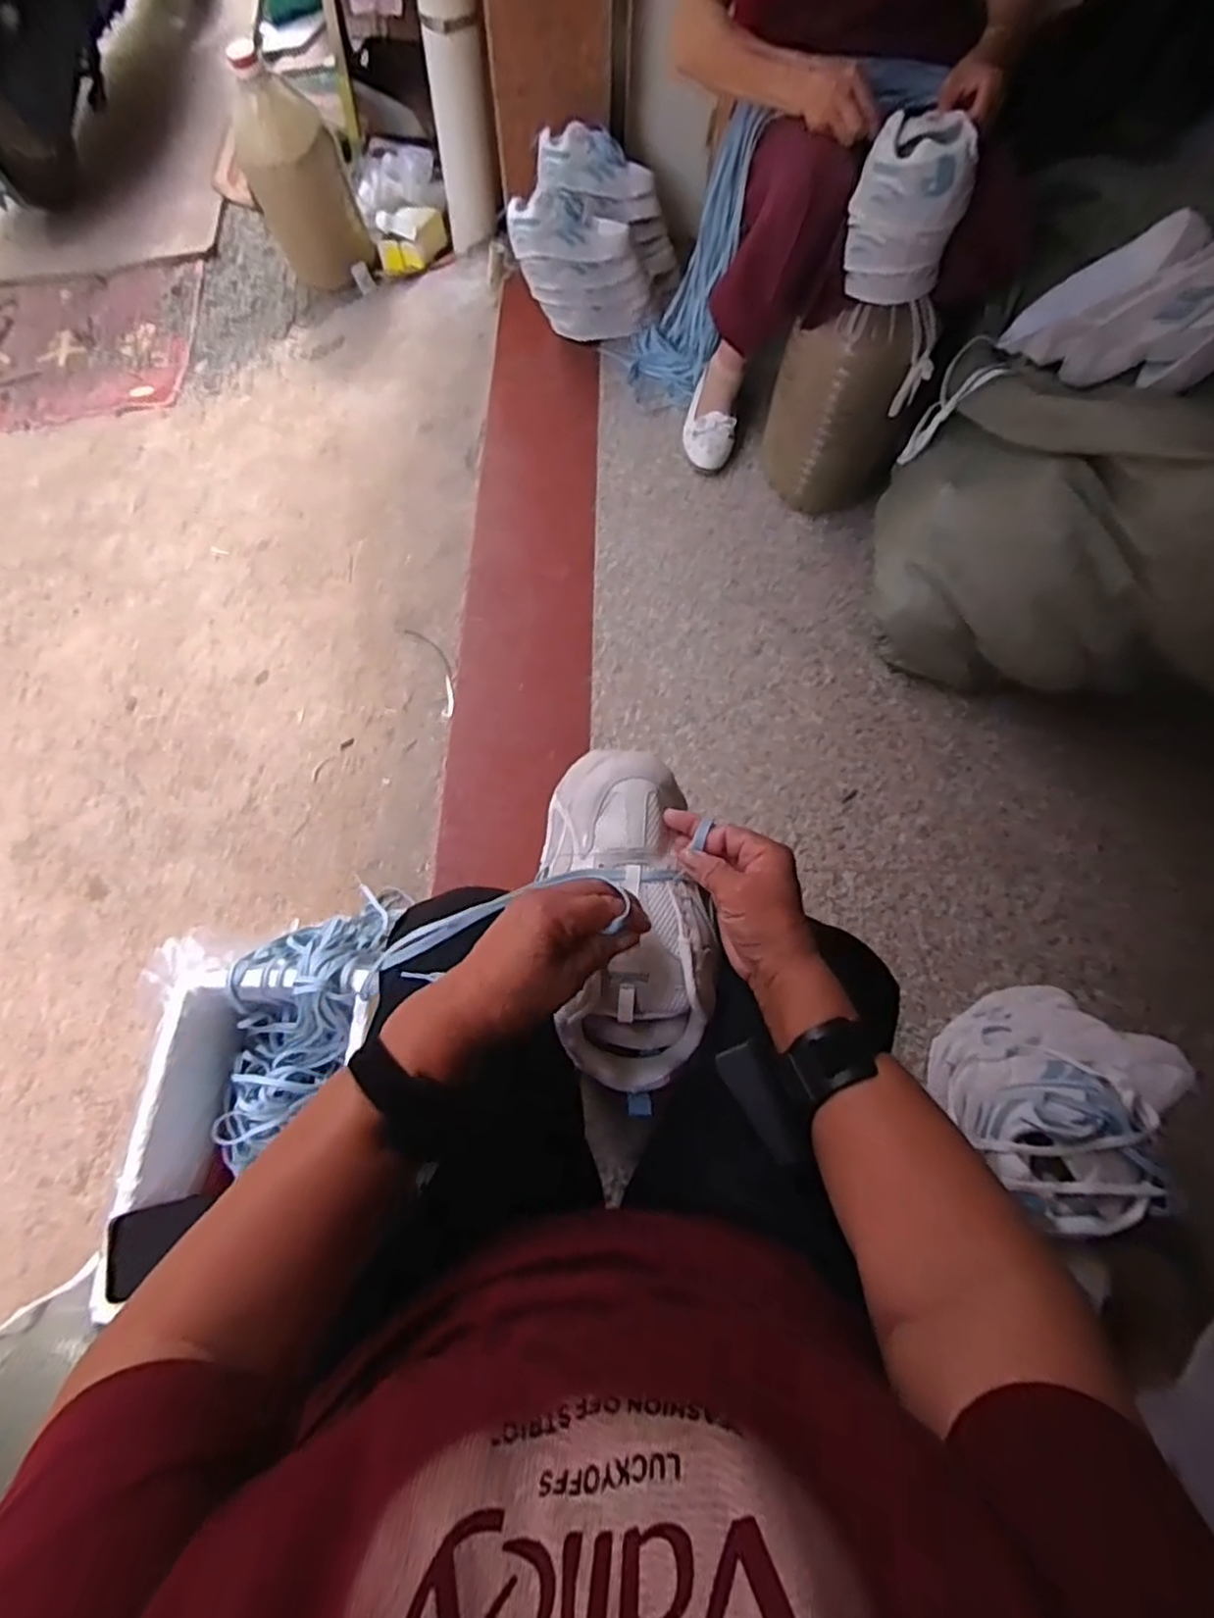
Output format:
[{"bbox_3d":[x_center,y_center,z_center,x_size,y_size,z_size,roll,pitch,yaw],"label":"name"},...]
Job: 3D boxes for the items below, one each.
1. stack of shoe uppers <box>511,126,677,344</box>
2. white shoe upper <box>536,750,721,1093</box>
[{"bbox_3d":[-0.014,-1.077,1.316,0.286,0.228,0.265,10,68,3],"label":"stack of shoe uppers"},{"bbox_3d":[0.015,0.074,0.508,0.116,0.068,0.241,-8,75,-1],"label":"white shoe upper"}]

